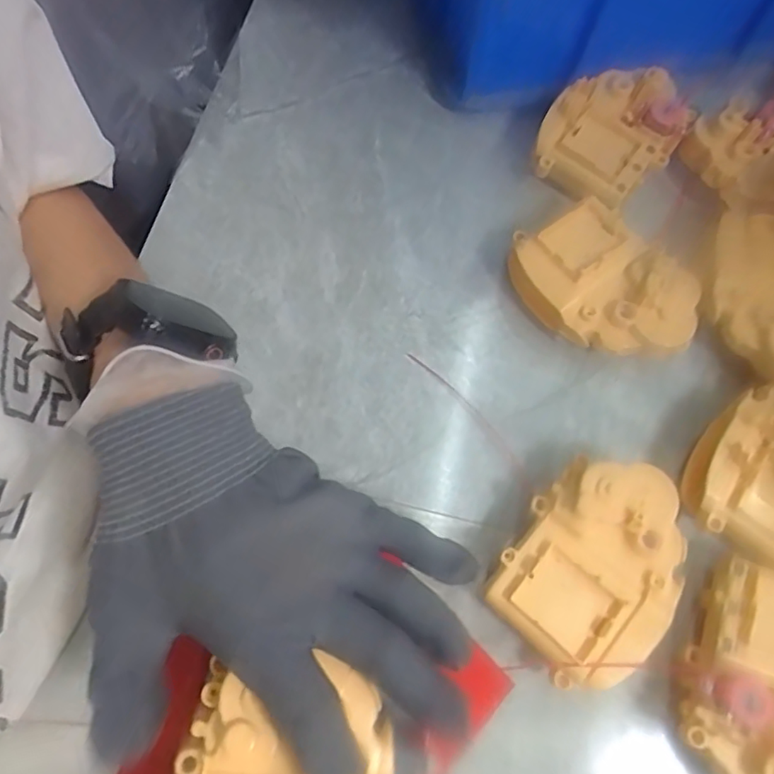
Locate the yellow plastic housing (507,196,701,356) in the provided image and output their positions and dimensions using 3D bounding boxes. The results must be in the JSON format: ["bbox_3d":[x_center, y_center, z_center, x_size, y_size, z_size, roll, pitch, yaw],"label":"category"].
[{"bbox_3d":[0.120,-0.055,0.314,0.065,0.035,0.098,-42,76,-13],"label":"yellow plastic housing"}]

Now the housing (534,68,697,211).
[{"bbox_3d":[0.136,-0.155,0.348,0.100,0.031,0.069,-42,76,-13],"label":"housing"}]

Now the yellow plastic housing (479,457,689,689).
[{"bbox_3d":[0.096,0.084,0.265,0.075,0.037,0.103,33,74,11],"label":"yellow plastic housing"}]

